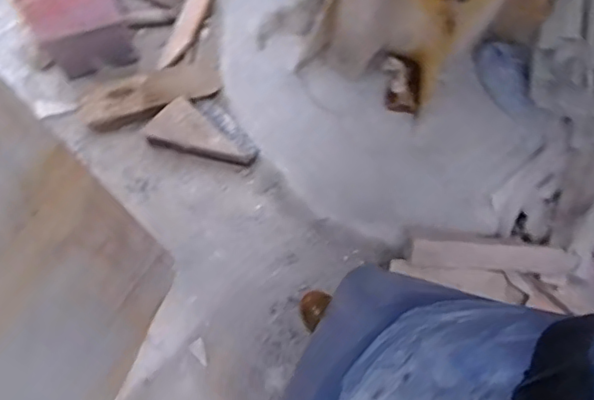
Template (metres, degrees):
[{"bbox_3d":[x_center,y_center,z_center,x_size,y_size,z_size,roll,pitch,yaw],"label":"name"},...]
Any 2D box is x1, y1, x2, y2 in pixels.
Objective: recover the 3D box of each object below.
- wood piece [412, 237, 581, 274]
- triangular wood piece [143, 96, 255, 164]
[{"bbox_3d":[0.450,0.124,1.352,0.366,0.028,0.065,3,79,1],"label":"wood piece"},{"bbox_3d":[-0.230,-0.144,1.465,0.241,0.074,0.156,38,82,7],"label":"triangular wood piece"}]

